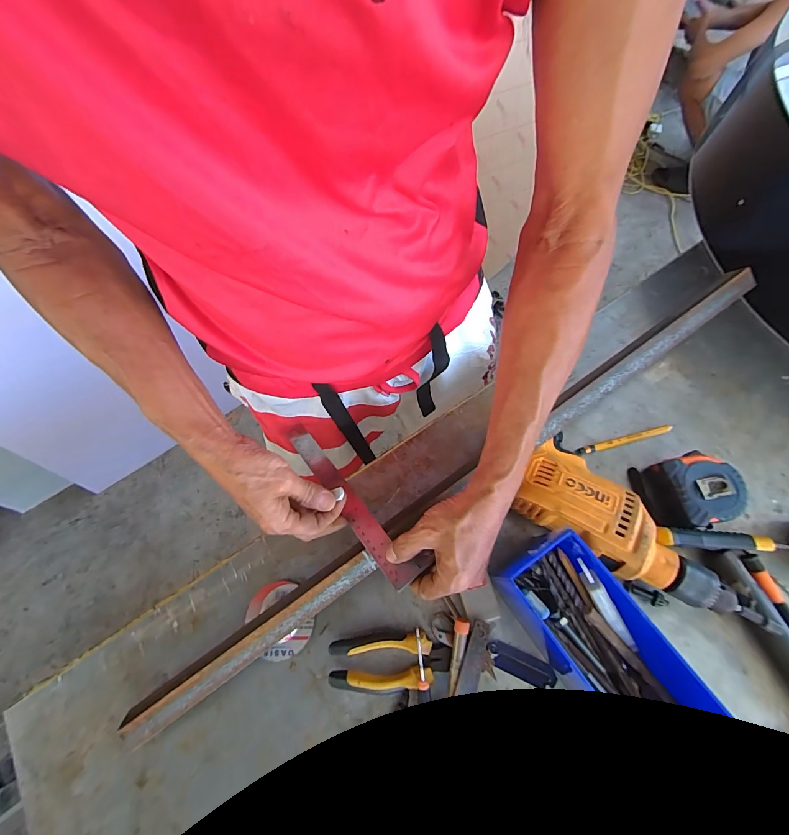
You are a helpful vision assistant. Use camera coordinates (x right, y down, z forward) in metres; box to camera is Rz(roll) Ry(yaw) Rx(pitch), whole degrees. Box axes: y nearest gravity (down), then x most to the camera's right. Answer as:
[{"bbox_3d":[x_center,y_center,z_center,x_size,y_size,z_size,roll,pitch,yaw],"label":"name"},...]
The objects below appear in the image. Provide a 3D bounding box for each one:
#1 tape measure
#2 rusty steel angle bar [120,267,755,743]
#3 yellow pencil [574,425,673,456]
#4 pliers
[{"bbox_3d":[0.348,0.083,0.417,0.087,0.043,0.084,-2,67,2],"label":"tape measure"},{"bbox_3d":[0.088,0.068,0.409,0.851,0.024,0.031,-34,70,-7],"label":"rusty steel angle bar"},{"bbox_3d":[0.296,0.029,0.463,0.127,0.012,0.010,-14,68,-3],"label":"yellow pencil"},{"bbox_3d":[-0.004,0.251,0.373,0.121,0.028,0.050,-1,67,2],"label":"pliers"}]

